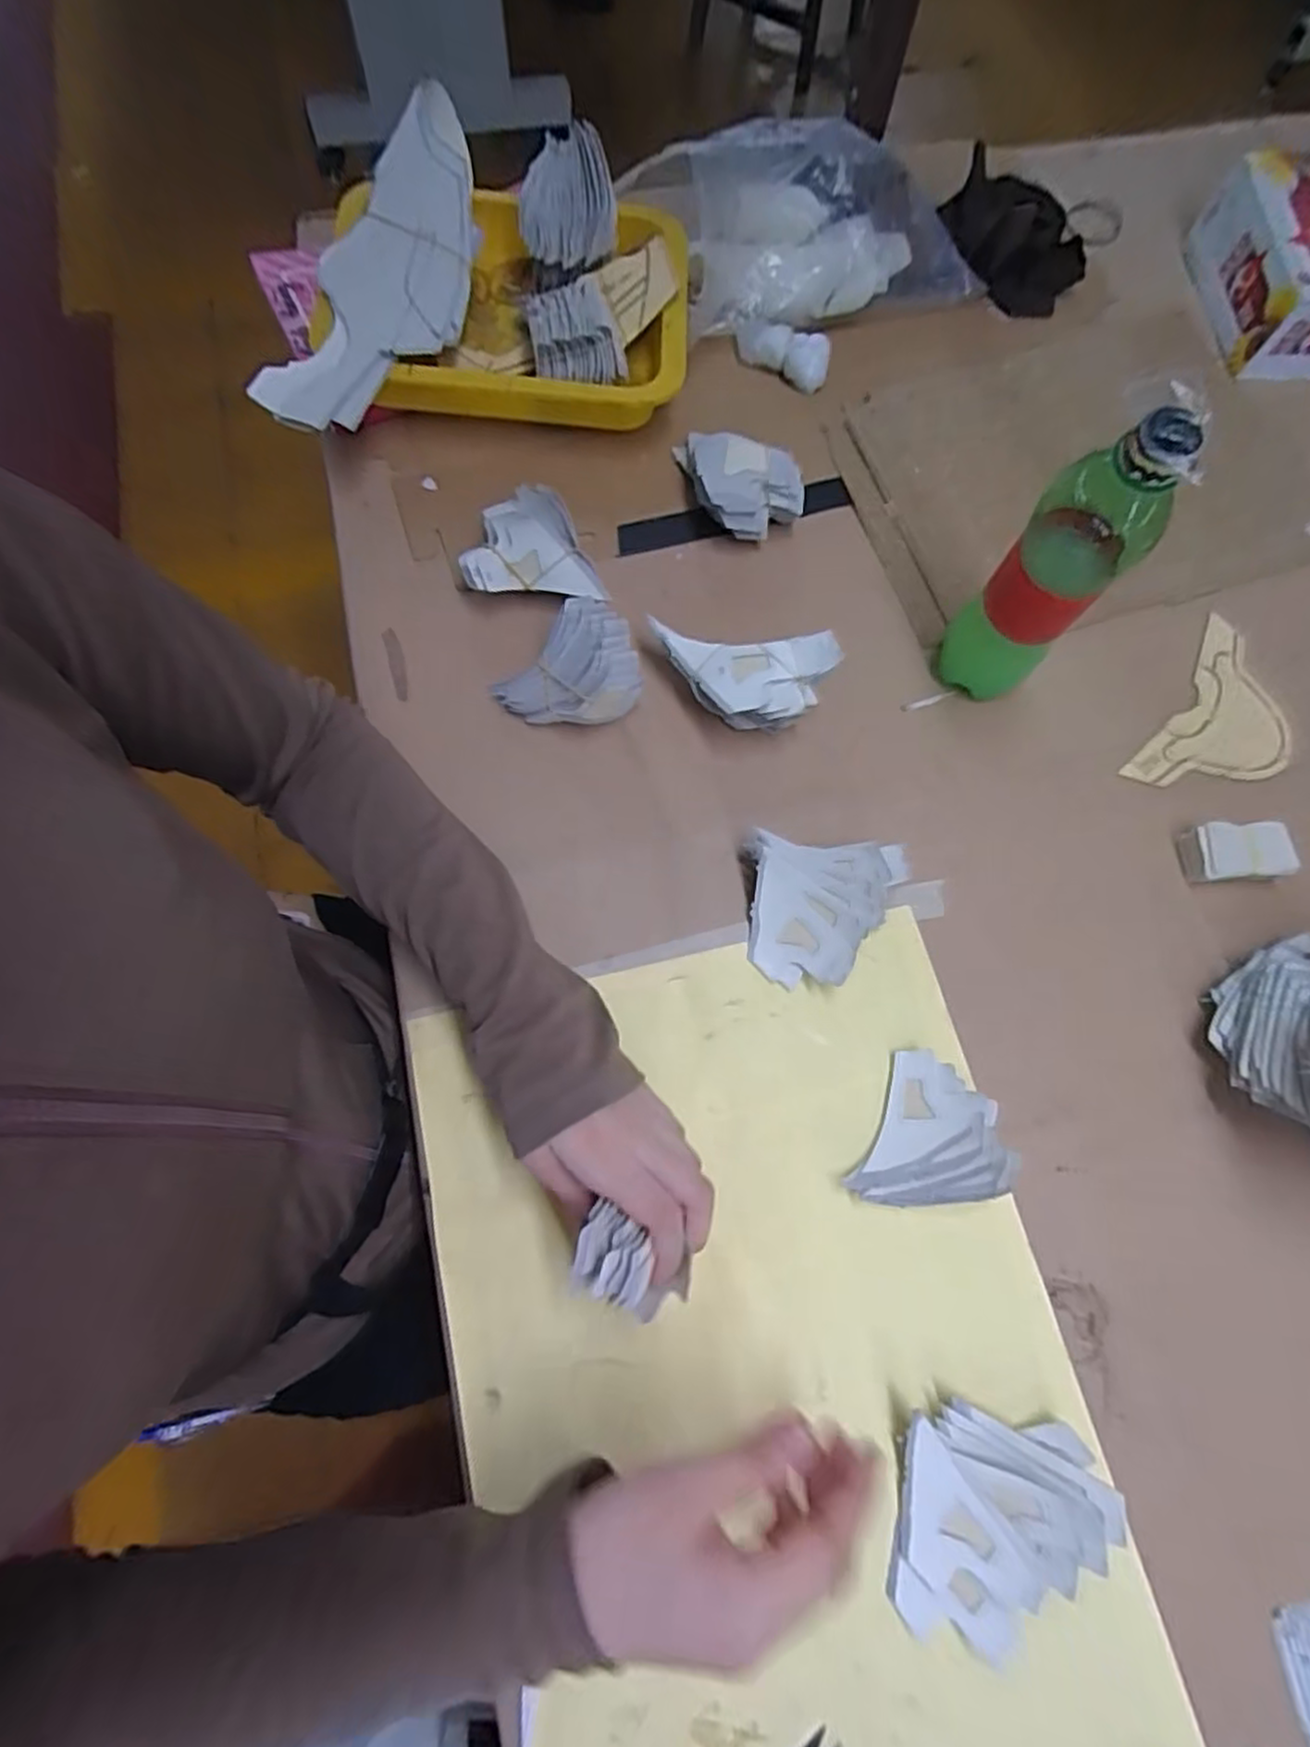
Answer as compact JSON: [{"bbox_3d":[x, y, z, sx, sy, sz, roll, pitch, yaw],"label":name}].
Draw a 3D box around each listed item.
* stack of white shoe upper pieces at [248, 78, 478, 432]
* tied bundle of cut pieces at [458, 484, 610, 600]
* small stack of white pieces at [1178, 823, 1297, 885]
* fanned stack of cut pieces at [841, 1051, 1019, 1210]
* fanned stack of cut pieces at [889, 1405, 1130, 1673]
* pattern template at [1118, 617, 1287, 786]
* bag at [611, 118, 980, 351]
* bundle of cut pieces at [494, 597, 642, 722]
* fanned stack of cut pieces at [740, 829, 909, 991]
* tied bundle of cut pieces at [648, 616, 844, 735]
[{"bbox_3d":[-0.187,-0.414,0.503,0.101,0.050,0.255,18,73,3],"label":"stack of white shoe upper pieces"},{"bbox_3d":[-0.083,-0.222,0.505,0.093,0.054,0.070,-3,74,-2],"label":"tied bundle of cut pieces"},{"bbox_3d":[0.374,-0.013,0.476,0.057,0.026,0.035,-3,74,-2],"label":"small stack of white pieces"},{"bbox_3d":[0.160,0.153,0.416,0.073,0.027,0.086,28,75,6],"label":"fanned stack of cut pieces"},{"bbox_3d":[0.169,0.320,0.355,0.095,0.036,0.096,10,74,1],"label":"fanned stack of cut pieces"},{"bbox_3d":[0.402,-0.110,0.521,0.091,0.004,0.156,30,76,7],"label":"pattern template"},{"bbox_3d":[0.122,-0.492,0.566,0.273,0.106,0.100,-8,74,-4],"label":"bag"},{"bbox_3d":[-0.053,-0.122,0.475,0.081,0.060,0.065,-35,78,-10],"label":"bundle of cut pieces"},{"bbox_3d":[0.100,0.023,0.447,0.090,0.037,0.085,7,74,1],"label":"fanned stack of cut pieces"},{"bbox_3d":[0.053,-0.124,0.480,0.120,0.053,0.061,8,74,1],"label":"tied bundle of cut pieces"}]

